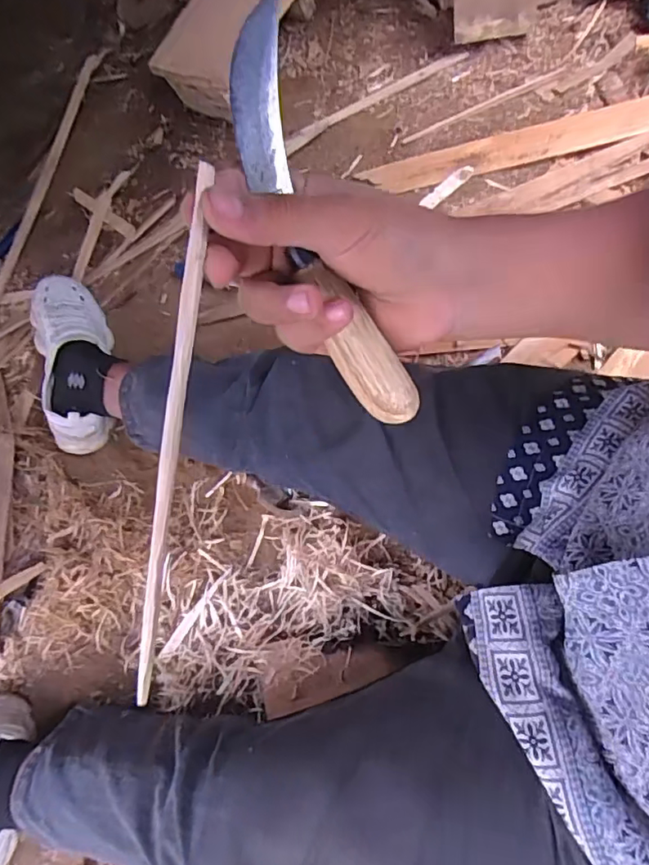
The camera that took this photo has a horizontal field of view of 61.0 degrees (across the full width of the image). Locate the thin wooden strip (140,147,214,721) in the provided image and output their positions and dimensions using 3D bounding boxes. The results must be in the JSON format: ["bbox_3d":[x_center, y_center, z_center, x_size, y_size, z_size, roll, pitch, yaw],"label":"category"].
[{"bbox_3d":[-0.065,0.003,0.236,0.008,0.005,0.227,8,94,2],"label":"thin wooden strip"}]

